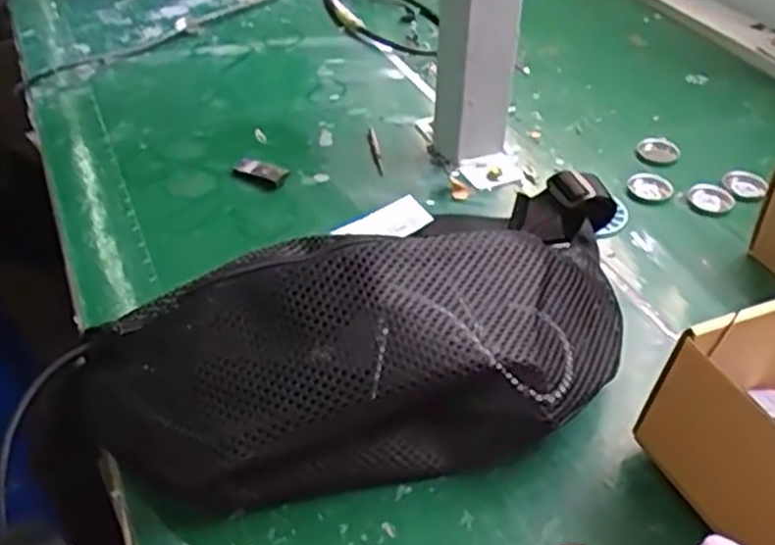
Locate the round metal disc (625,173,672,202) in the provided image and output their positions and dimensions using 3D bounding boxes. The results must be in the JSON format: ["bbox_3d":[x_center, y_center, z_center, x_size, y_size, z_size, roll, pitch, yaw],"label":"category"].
[{"bbox_3d":[0.191,-0.063,0.562,0.031,0.004,0.030,13,41,14],"label":"round metal disc"}]

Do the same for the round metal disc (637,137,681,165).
[{"bbox_3d":[0.211,-0.095,0.598,0.031,0.008,0.027,-16,43,-21],"label":"round metal disc"}]

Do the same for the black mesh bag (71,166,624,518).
[{"bbox_3d":[0.015,0.024,0.387,0.320,0.084,0.142,-19,44,-23],"label":"black mesh bag"}]

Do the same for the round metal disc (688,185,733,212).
[{"bbox_3d":[0.234,-0.055,0.558,0.030,0.009,0.030,13,41,14],"label":"round metal disc"}]

